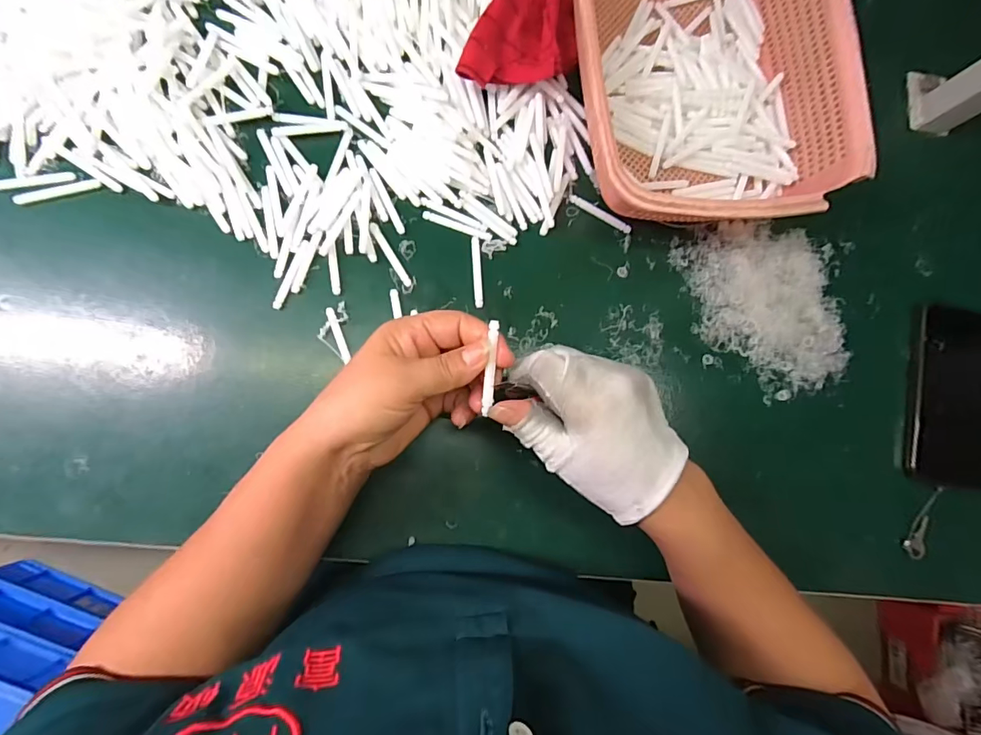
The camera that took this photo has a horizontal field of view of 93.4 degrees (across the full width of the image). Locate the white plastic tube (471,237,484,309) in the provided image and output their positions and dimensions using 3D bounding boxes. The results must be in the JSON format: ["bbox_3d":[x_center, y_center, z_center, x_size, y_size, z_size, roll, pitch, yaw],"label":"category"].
[{"bbox_3d":[-0.011,-0.079,0.381,0.007,0.004,0.059,-3,86,-6],"label":"white plastic tube"}]

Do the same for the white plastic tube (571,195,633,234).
[{"bbox_3d":[0.095,-0.132,0.395,0.059,0.005,0.007,29,84,-3],"label":"white plastic tube"}]

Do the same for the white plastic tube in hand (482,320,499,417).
[{"bbox_3d":[0.001,0.000,0.283,0.005,0.006,0.058,4,95,-5],"label":"white plastic tube in hand"}]

